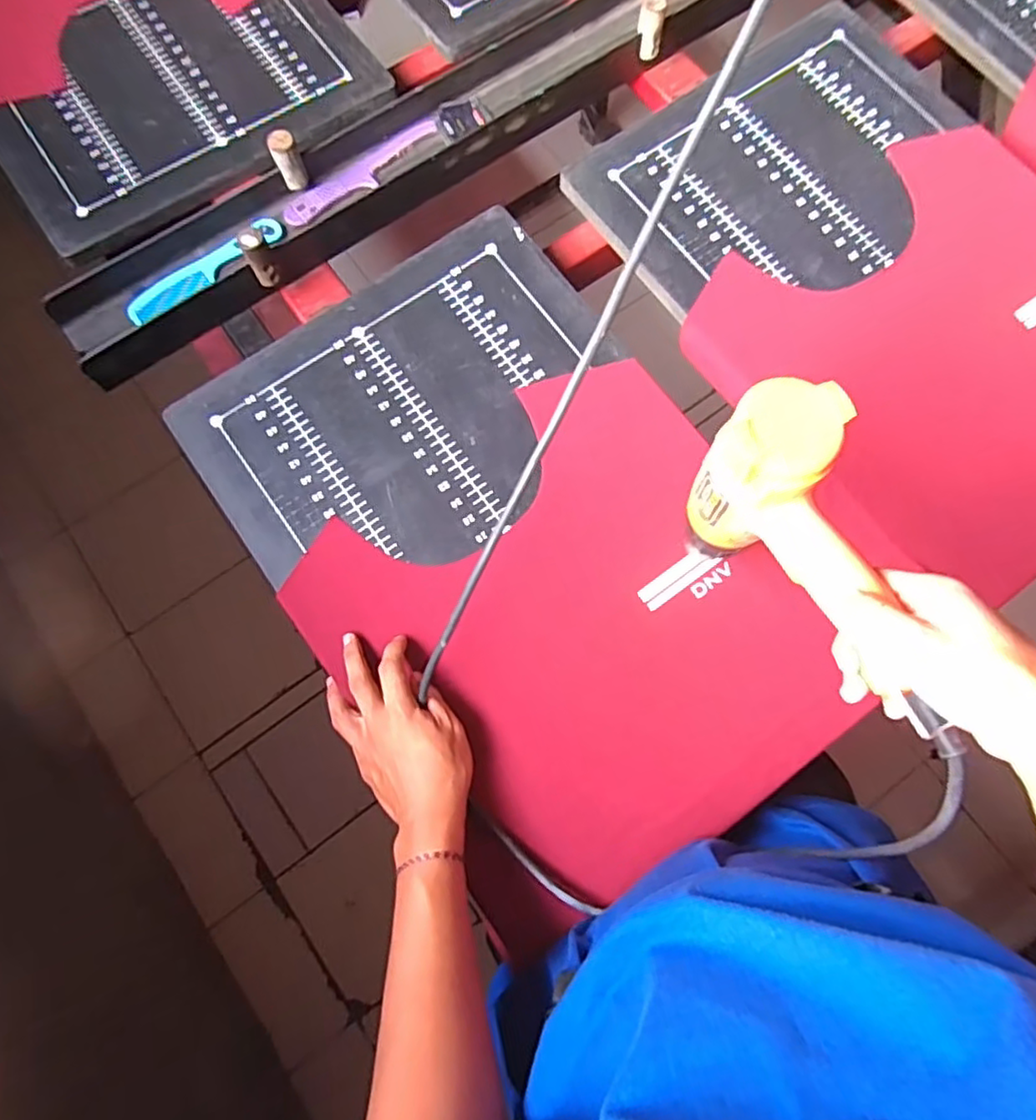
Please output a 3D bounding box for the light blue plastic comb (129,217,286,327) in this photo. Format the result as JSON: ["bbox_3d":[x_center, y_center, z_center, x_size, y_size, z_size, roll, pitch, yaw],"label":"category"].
[{"bbox_3d":[-0.307,-0.286,0.634,0.171,0.009,0.041,-35,77,-10],"label":"light blue plastic comb"}]

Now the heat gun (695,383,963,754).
[{"bbox_3d":[0.194,0.006,0.398,0.061,0.138,0.213,-31,77,-9],"label":"heat gun"}]

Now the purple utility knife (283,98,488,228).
[{"bbox_3d":[-0.135,-0.417,0.672,0.244,0.014,0.038,-38,78,-10],"label":"purple utility knife"}]

